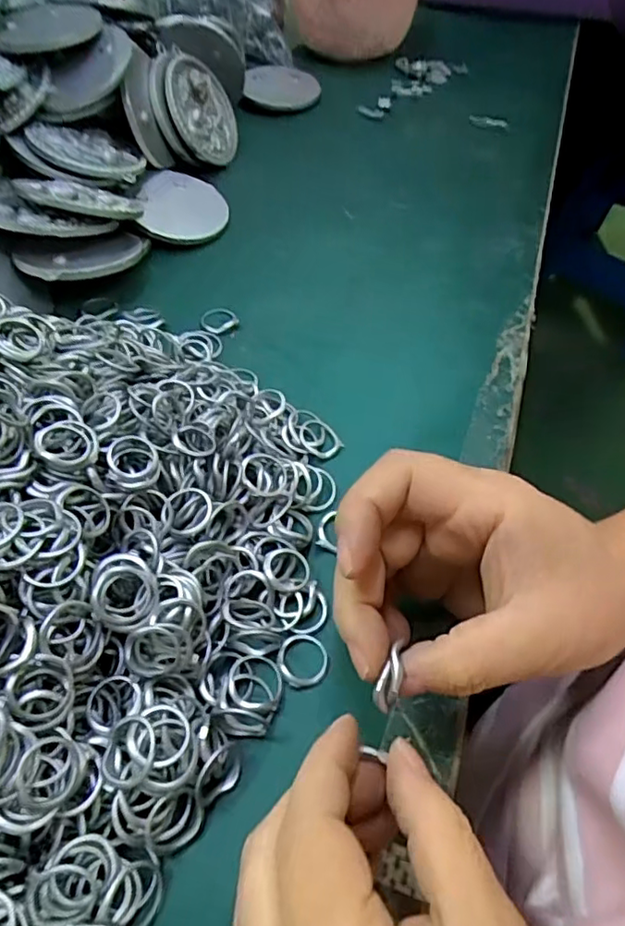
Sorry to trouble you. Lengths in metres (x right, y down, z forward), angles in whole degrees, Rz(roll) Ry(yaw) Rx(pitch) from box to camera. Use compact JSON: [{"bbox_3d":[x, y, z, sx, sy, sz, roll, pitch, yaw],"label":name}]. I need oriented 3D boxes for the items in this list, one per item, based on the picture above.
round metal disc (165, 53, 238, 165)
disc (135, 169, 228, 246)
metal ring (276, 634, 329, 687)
[{"bbox_3d":[-0.080,-0.259,0.444,0.006,0.067,0.070,-3,87,36],"label":"round metal disc"},{"bbox_3d":[-0.090,-0.175,0.412,0.058,0.004,0.067,24,56,-6],"label":"disc"},{"bbox_3d":[-0.004,0.080,0.243,0.020,0.004,0.021,0,54,-1],"label":"metal ring"}]

